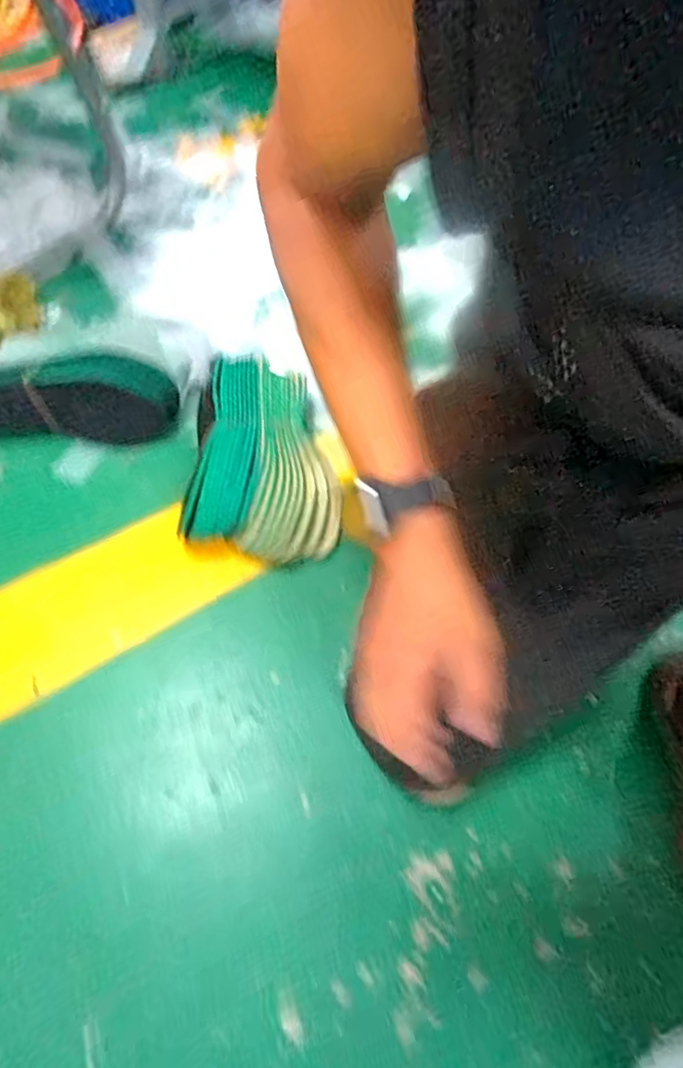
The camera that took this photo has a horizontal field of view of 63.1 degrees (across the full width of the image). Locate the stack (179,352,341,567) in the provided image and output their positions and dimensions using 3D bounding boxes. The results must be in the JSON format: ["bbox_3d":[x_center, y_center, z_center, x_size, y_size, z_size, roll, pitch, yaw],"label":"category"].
[{"bbox_3d":[-0.092,-0.098,0.671,0.174,0.089,0.280,-2,62,-5],"label":"stack"}]

